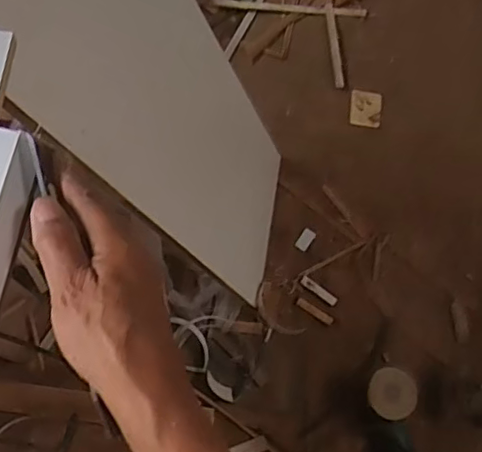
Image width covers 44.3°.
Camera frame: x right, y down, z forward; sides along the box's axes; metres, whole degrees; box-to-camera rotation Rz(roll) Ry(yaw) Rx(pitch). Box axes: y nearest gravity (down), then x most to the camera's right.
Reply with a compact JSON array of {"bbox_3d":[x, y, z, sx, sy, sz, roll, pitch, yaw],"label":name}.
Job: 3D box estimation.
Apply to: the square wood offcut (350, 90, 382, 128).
[{"bbox_3d":[0.267,-0.250,1.265,0.065,0.014,0.075,7,71,-1],"label":"square wood offcut"}]

